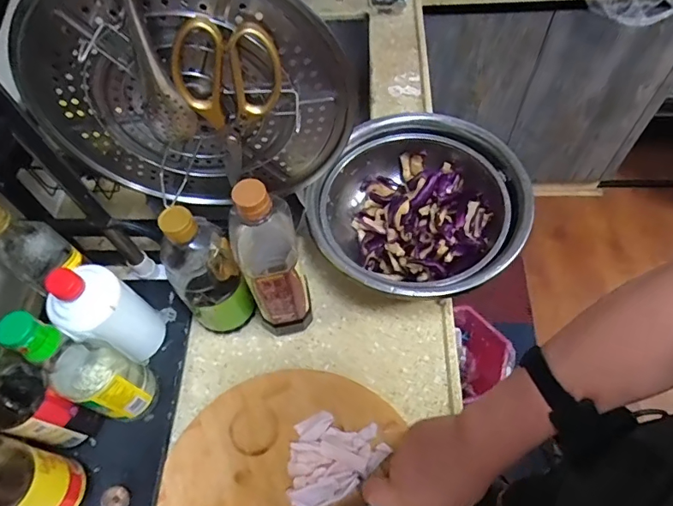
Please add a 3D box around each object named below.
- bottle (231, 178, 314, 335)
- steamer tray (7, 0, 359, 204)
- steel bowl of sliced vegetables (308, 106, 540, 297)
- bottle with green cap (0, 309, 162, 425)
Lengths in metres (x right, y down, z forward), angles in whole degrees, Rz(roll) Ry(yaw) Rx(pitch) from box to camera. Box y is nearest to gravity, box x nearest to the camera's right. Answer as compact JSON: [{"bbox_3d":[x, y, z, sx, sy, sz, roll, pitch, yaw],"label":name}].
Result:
[{"bbox_3d":[-0.073,0.016,0.558,0.063,0.276,0.073,-11,60,-3],"label":"bottle"},{"bbox_3d":[-0.138,-0.144,0.464,0.305,0.281,0.031,-7,60,-1],"label":"steamer tray"},{"bbox_3d":[0.115,-0.049,0.680,0.266,0.114,0.284,-1,60,2],"label":"steel bowl of sliced vegetables"},{"bbox_3d":[-0.249,0.121,0.490,0.050,0.242,0.064,27,65,17],"label":"bottle with green cap"}]

